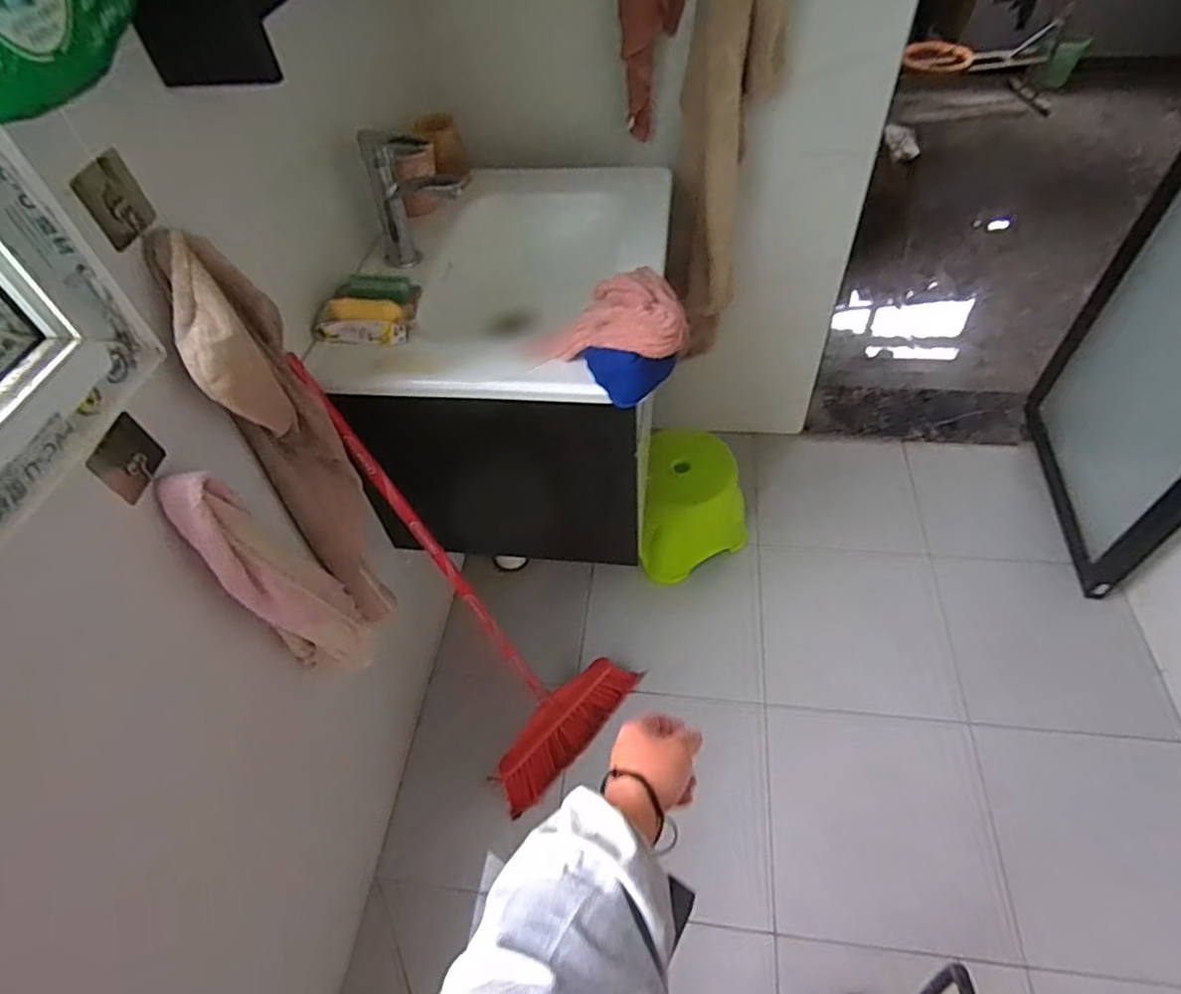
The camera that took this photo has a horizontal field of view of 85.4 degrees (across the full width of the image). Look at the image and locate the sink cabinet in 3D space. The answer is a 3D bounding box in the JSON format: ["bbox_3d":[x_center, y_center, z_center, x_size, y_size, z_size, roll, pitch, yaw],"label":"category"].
[{"bbox_3d":[-0.132,-0.212,1.116,0.469,0.457,0.496,4,52,8],"label":"sink cabinet"}]

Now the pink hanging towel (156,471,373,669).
[{"bbox_3d":[-0.369,0.105,0.781,0.096,0.384,0.104,-37,58,-23],"label":"pink hanging towel"}]

